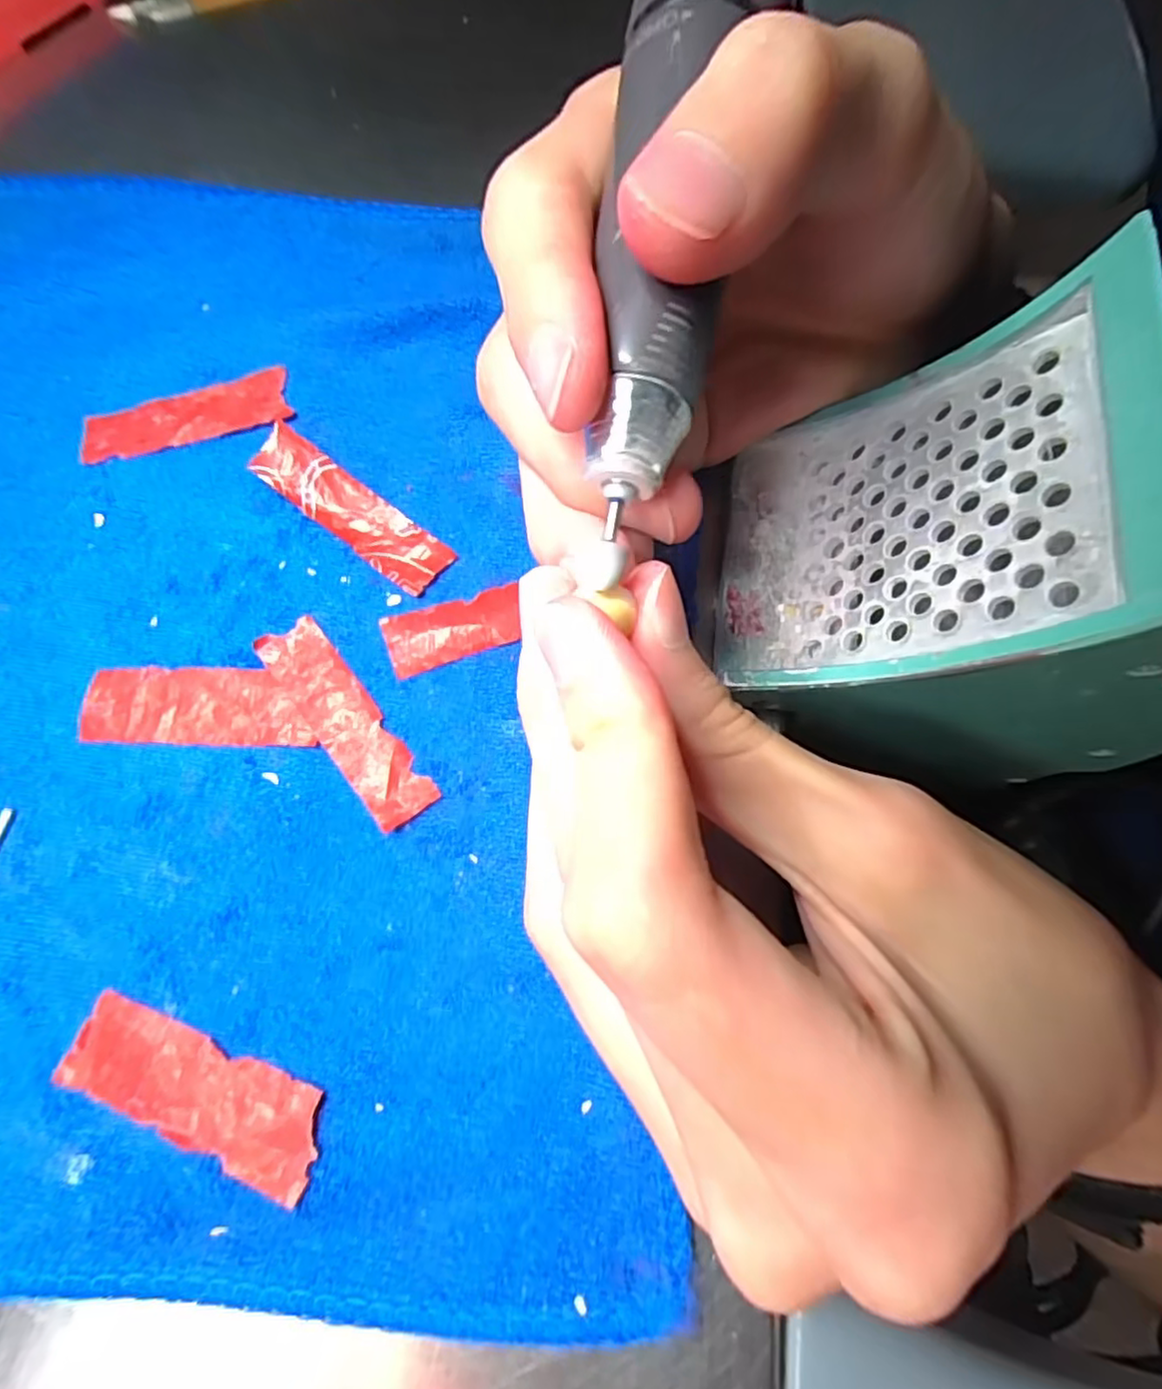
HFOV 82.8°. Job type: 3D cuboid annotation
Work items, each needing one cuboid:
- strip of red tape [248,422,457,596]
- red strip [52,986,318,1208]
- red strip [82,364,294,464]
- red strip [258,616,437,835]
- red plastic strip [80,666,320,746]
[{"bbox_3d":[-0.061,-0.049,0.174,0.059,0.008,0.015,36,78,12],"label":"strip of red tape"},{"bbox_3d":[-0.080,0.083,0.138,0.057,0.004,0.019,20,66,9],"label":"red strip"},{"bbox_3d":[-0.111,-0.078,0.185,0.058,0.004,0.016,-14,73,-2],"label":"red strip"},{"bbox_3d":[-0.057,0.006,0.161,0.015,0.004,0.058,-38,77,-10],"label":"red strip"},{"bbox_3d":[-0.094,0.003,0.162,0.057,0.004,0.019,0,73,2],"label":"red plastic strip"}]

